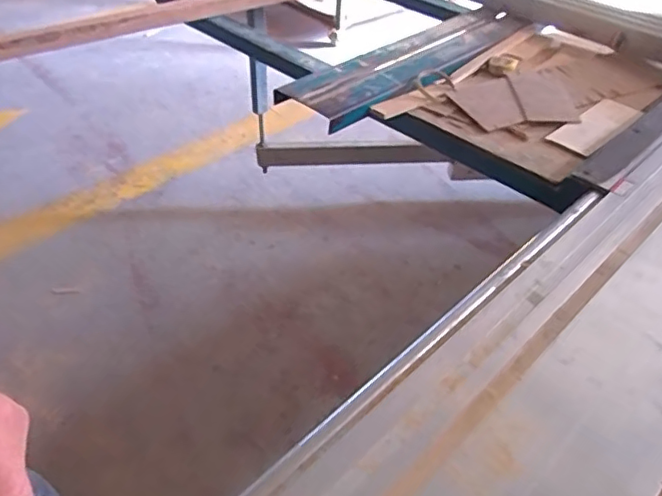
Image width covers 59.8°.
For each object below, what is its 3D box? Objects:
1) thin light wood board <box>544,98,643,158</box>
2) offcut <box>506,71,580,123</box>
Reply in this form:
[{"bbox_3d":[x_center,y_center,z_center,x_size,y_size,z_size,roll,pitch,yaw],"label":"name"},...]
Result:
[{"bbox_3d":[0.489,-0.225,1.053,0.228,0.015,0.080,-30,52,-31],"label":"thin light wood board"},{"bbox_3d":[0.409,-0.298,1.111,0.109,0.014,0.185,2,43,-2],"label":"offcut"}]

